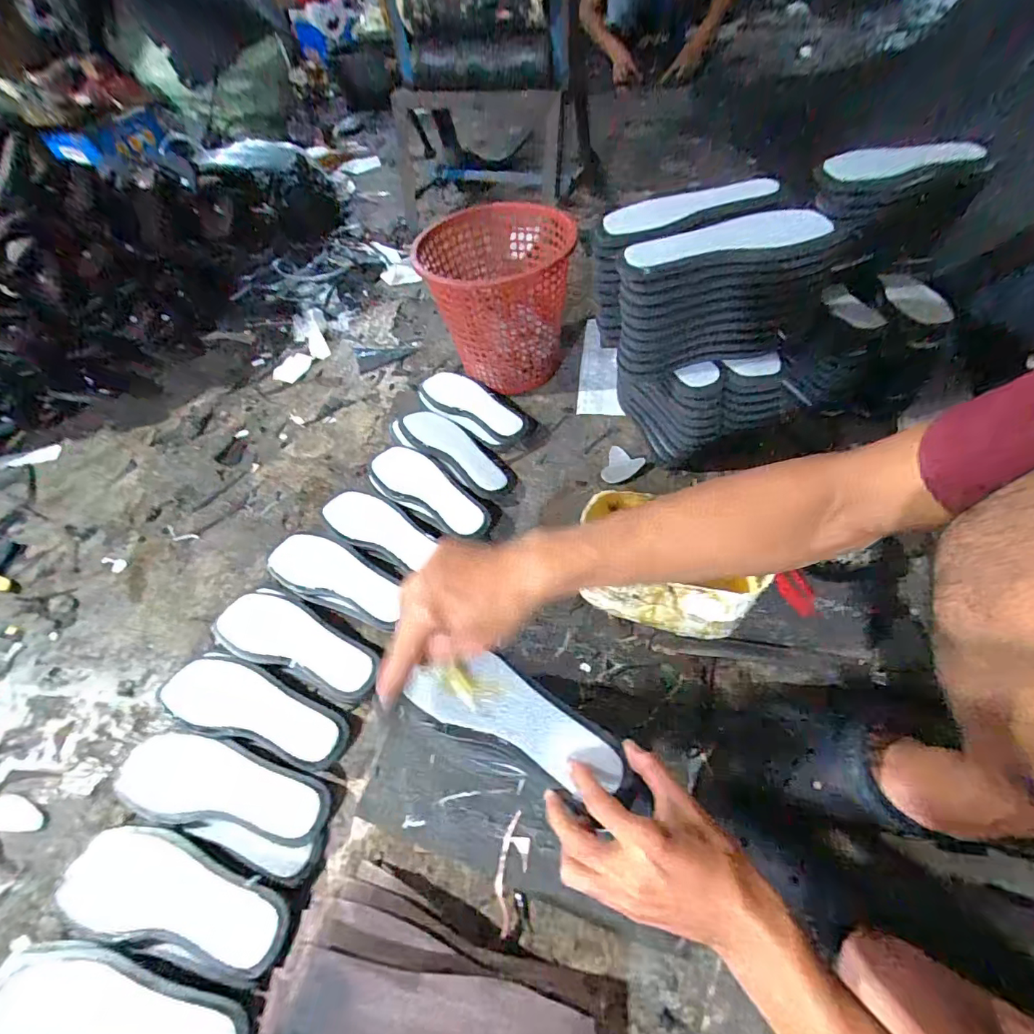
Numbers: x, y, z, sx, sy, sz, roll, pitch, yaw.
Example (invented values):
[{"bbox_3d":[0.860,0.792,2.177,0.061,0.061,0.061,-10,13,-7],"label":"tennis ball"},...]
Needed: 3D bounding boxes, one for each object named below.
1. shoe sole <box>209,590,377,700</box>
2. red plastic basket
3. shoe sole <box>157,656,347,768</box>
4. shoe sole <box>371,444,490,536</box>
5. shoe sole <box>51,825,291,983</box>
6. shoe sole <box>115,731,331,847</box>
[{"bbox_3d":[-0.283,0.160,0.620,0.231,0.015,0.086,19,57,20],"label":"shoe sole"},{"bbox_3d":[-0.033,-0.388,0.863,0.232,0.214,0.236,1,53,8],"label":"red plastic basket"},{"bbox_3d":[-0.307,0.225,0.569,0.232,0.011,0.081,13,55,17],"label":"shoe sole"},{"bbox_3d":[-0.134,-0.043,0.751,0.221,0.023,0.076,30,61,26],"label":"shoe sole"},{"bbox_3d":[-0.335,0.366,0.474,0.239,0.029,0.084,4,53,10],"label":"shoe sole"},{"bbox_3d":[-0.322,0.289,0.525,0.238,0.014,0.079,5,53,11],"label":"shoe sole"}]

